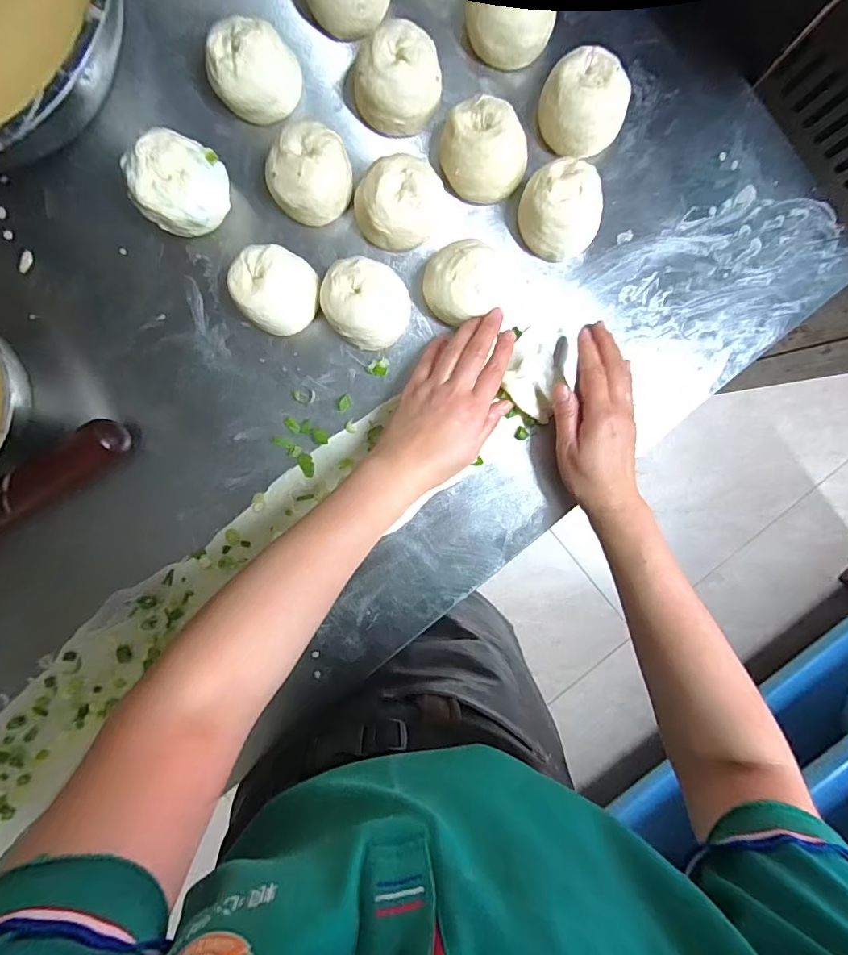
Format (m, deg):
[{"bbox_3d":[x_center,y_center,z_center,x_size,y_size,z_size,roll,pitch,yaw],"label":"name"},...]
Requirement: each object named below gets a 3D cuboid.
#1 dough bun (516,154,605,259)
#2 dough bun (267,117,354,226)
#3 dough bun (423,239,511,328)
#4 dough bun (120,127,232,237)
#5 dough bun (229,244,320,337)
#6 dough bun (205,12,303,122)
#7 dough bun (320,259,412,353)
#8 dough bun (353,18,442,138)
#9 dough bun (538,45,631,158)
[{"bbox_3d":[0.121,-0.231,0.408,0.067,0.048,0.067,0,94,-2],"label":"dough bun"},{"bbox_3d":[-0.098,-0.258,0.400,0.068,0.047,0.071,0,94,-2],"label":"dough bun"},{"bbox_3d":[0.035,-0.164,0.397,0.069,0.045,0.064,0,94,-2],"label":"dough bun"},{"bbox_3d":[-0.203,-0.239,0.390,0.071,0.062,0.067,12,94,-3],"label":"dough bun"},{"bbox_3d":[-0.128,-0.161,0.406,0.066,0.049,0.064,0,94,-2],"label":"dough bun"},{"bbox_3d":[-0.145,-0.337,0.392,0.070,0.049,0.059,10,94,-2],"label":"dough bun"},{"bbox_3d":[-0.051,-0.150,0.409,0.072,0.044,0.066,0,94,-2],"label":"dough bun"},{"bbox_3d":[-0.023,-0.333,0.397,0.070,0.044,0.064,0,94,-2],"label":"dough bun"},{"bbox_3d":[0.138,-0.321,0.404,0.067,0.045,0.068,0,94,-2],"label":"dough bun"}]

